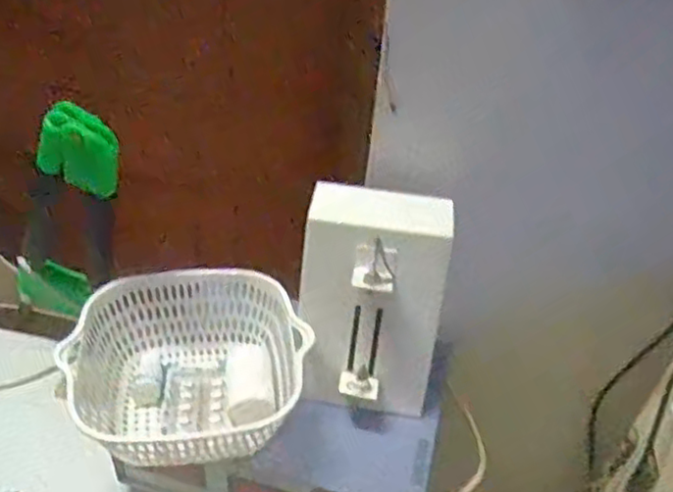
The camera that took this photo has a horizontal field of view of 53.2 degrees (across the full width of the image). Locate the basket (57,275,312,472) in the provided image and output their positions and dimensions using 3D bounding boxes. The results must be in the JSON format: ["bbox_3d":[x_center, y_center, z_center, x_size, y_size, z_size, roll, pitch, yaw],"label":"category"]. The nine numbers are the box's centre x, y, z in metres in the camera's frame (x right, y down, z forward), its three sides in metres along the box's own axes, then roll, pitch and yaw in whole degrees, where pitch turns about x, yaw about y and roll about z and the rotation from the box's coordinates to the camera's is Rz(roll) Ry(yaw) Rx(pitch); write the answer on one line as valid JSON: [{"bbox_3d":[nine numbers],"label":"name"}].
[{"bbox_3d":[-0.119,0.091,0.542,0.187,0.068,0.147,2,41,-4],"label":"basket"}]

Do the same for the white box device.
[{"bbox_3d":[0.030,0.044,0.540,0.118,0.145,0.113,5,41,-1],"label":"white box device"}]

